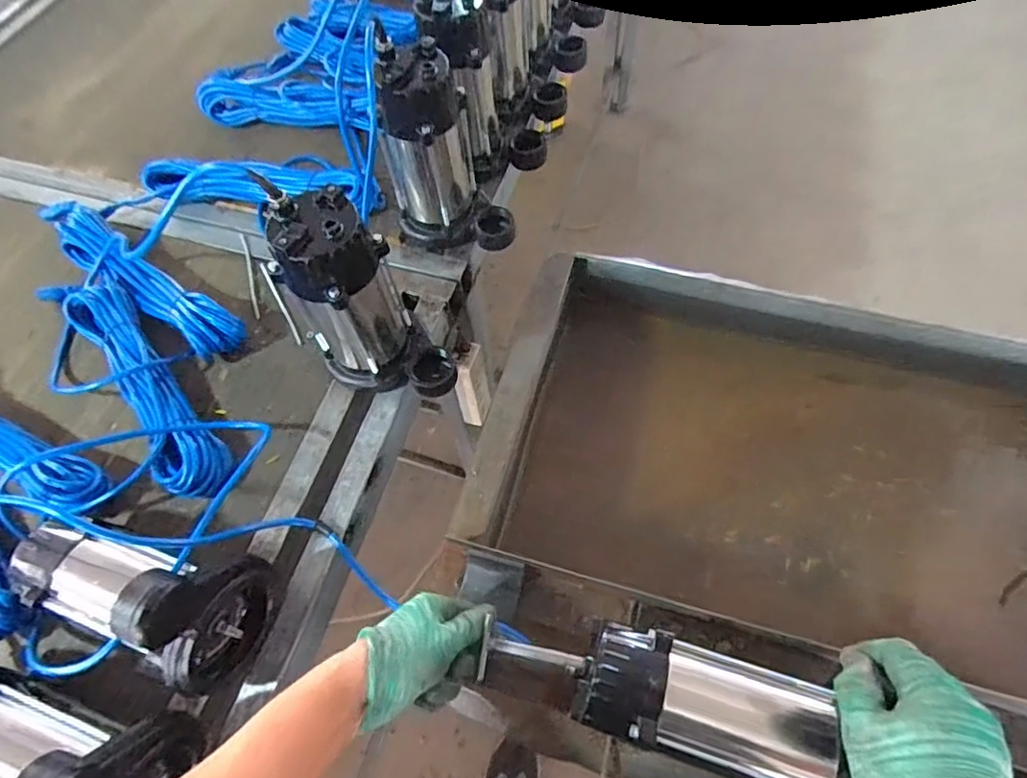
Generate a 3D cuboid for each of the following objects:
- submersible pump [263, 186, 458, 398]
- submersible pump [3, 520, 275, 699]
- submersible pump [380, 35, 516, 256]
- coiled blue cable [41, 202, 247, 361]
[{"bbox_3d":[-0.155,-0.078,0.607,0.126,0.235,0.118,-27,63,-11],"label":"submersible pump"},{"bbox_3d":[-0.362,0.191,0.517,0.243,0.159,0.119,6,62,7],"label":"submersible pump"},{"bbox_3d":[-0.083,-0.280,0.710,0.135,0.224,0.105,39,70,21],"label":"submersible pump"},{"bbox_3d":[-0.528,-0.164,0.783,0.415,0.048,0.072,33,68,19],"label":"coiled blue cable"}]

